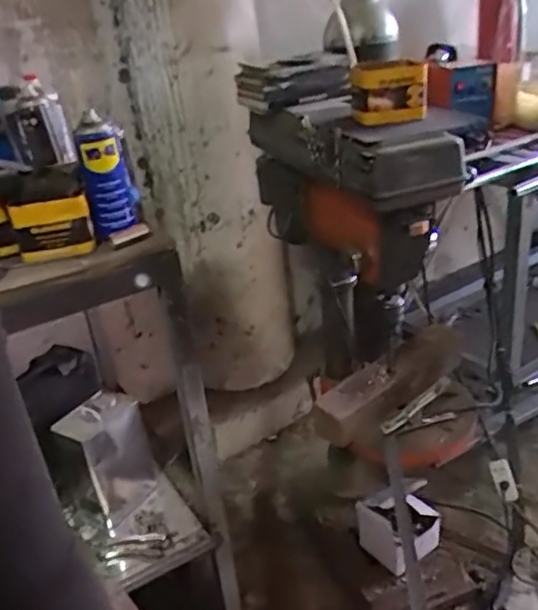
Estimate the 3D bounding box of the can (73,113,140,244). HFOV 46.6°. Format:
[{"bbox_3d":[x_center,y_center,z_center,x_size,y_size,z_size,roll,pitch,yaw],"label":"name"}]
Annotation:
[{"bbox_3d":[-0.254,-0.199,0.986,0.076,0.172,0.056,-13,28,-12],"label":"can"}]

